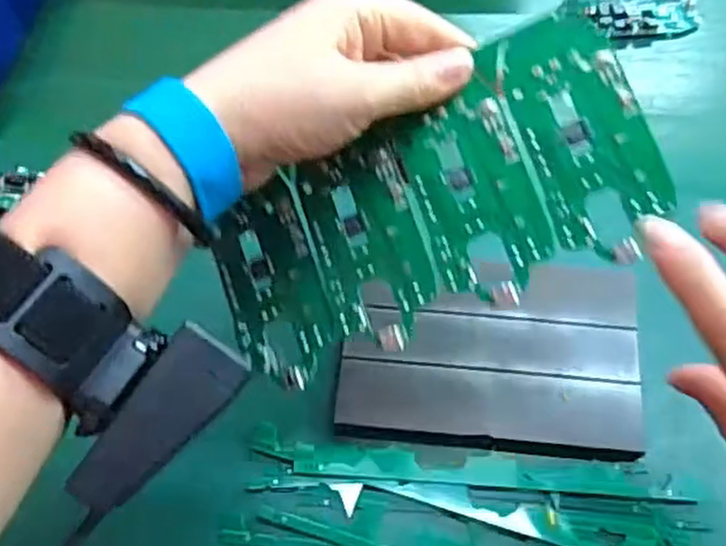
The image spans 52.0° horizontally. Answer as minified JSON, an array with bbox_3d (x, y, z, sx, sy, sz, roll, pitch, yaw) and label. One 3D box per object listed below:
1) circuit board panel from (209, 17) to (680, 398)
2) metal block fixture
[{"bbox_3d":[0.024,-0.026,0.308,0.186,0.008,0.095,-23,76,14],"label":"circuit board panel"},{"bbox_3d":[0.064,0.041,0.375,0.147,0.020,0.092,3,60,4],"label":"metal block fixture"}]

